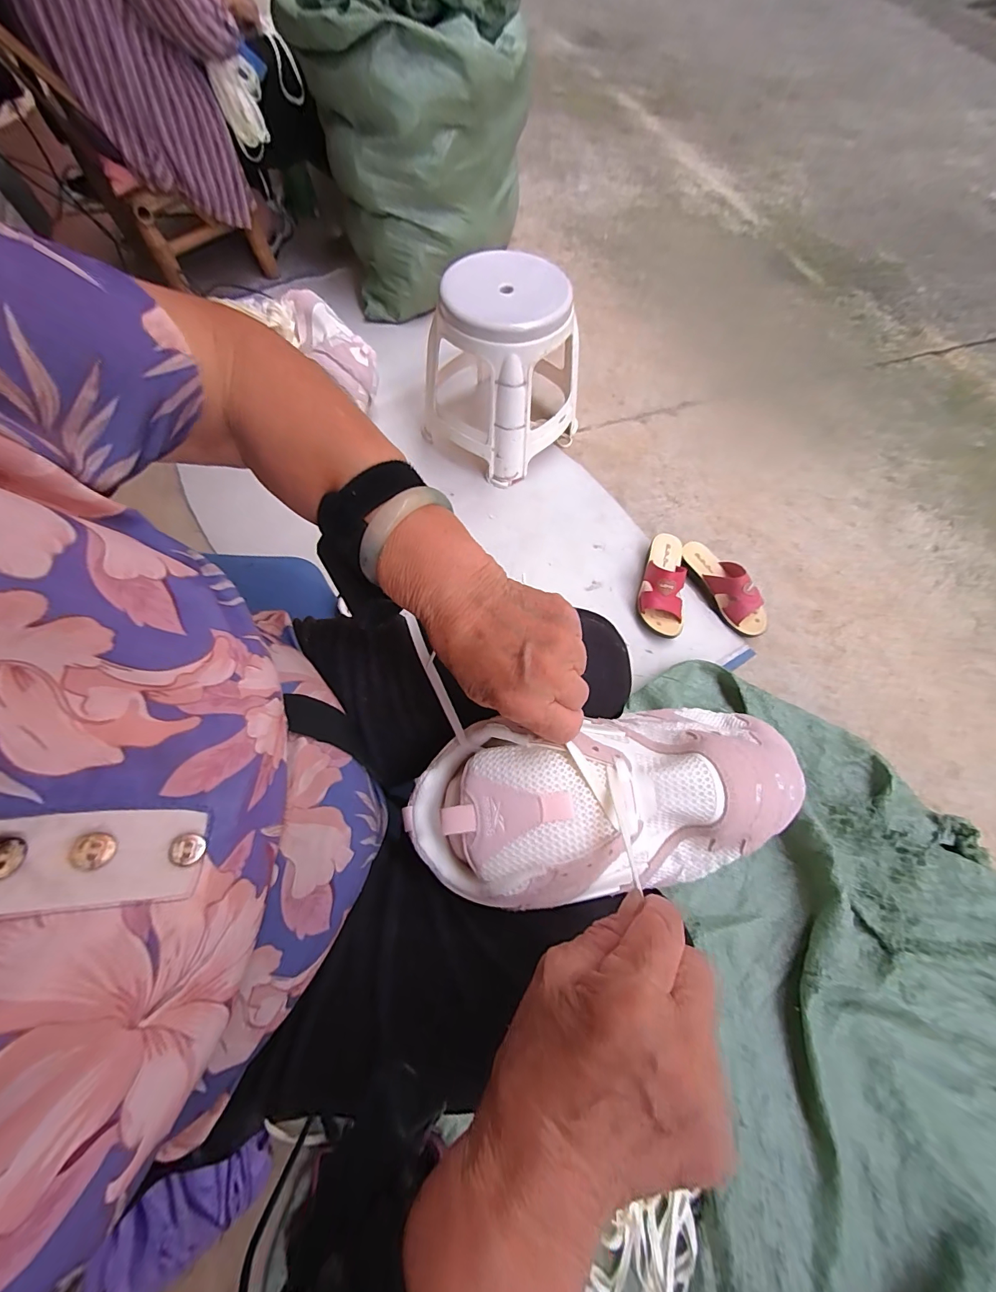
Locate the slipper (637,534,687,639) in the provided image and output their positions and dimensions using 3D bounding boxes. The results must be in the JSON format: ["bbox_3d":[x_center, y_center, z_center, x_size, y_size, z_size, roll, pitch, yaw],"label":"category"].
[{"bbox_3d":[0.328,-0.131,0.862,0.081,0.078,0.220,9,67,1],"label":"slipper"}]

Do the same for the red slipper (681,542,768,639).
[{"bbox_3d":[0.458,-0.123,0.873,0.084,0.072,0.226,-31,72,-15],"label":"red slipper"}]

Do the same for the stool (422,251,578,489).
[{"bbox_3d":[0.017,-0.573,0.924,0.264,0.314,0.239,34,69,11],"label":"stool"}]

